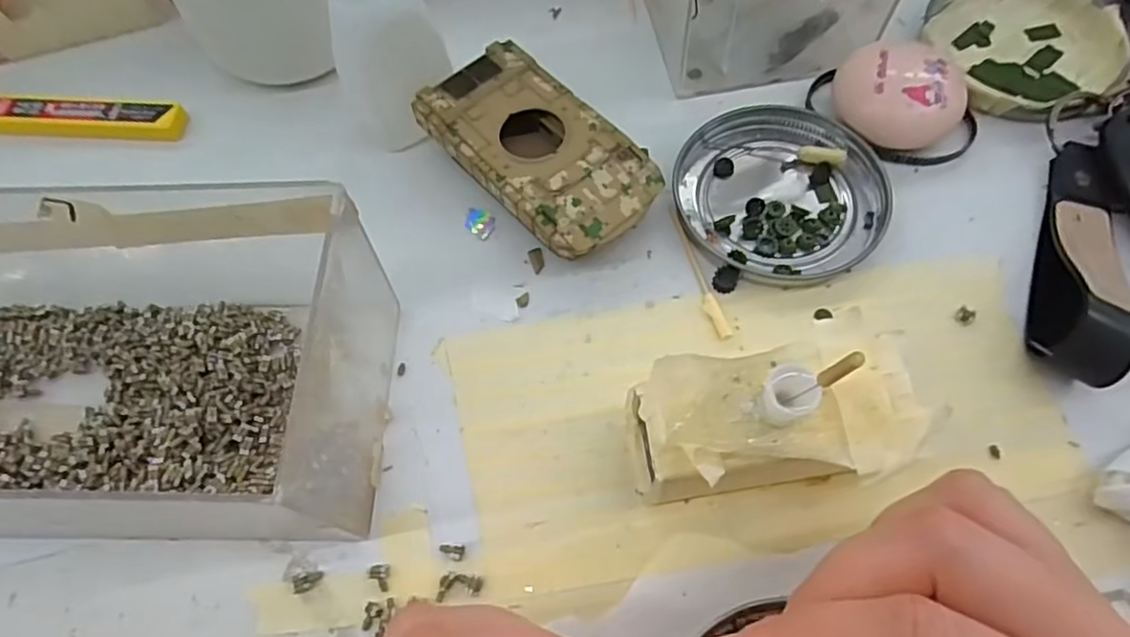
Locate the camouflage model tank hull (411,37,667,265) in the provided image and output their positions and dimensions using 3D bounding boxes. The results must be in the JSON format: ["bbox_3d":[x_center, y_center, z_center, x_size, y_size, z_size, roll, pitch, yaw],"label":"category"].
[{"bbox_3d":[-0.010,-0.061,0.263,0.052,0.026,0.094,-40,69,-16],"label":"camouflage model tank hull"}]

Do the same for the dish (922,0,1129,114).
[{"bbox_3d":[0.195,-0.121,0.288,0.075,0.008,0.078,-17,64,-6],"label":"dish"}]

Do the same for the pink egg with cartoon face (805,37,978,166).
[{"bbox_3d":[0.133,-0.088,0.269,0.043,0.023,0.056,-30,66,-12],"label":"pink egg with cartoon face"}]

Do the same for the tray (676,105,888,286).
[{"bbox_3d":[0.083,-0.050,0.262,0.074,0.008,0.076,-1,64,2],"label":"tray"}]

